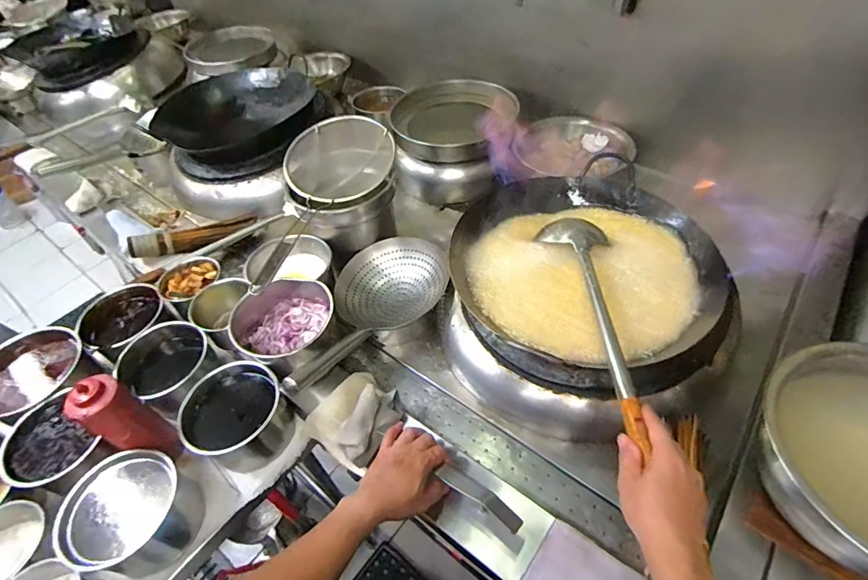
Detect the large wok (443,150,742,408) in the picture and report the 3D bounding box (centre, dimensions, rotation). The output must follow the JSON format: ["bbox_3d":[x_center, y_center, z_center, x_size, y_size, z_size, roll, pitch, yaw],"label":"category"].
[{"bbox_3d":[0.265,-0.027,0.780,0.422,0.125,0.432,-3,48,3],"label":"large wok"}]

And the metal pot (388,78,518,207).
[{"bbox_3d":[0.023,-0.430,1.189,0.292,0.142,0.300,-4,48,3],"label":"metal pot"}]

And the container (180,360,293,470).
[{"bbox_3d":[-0.318,0.205,0.725,0.149,0.096,0.143,-3,48,3],"label":"container"}]

